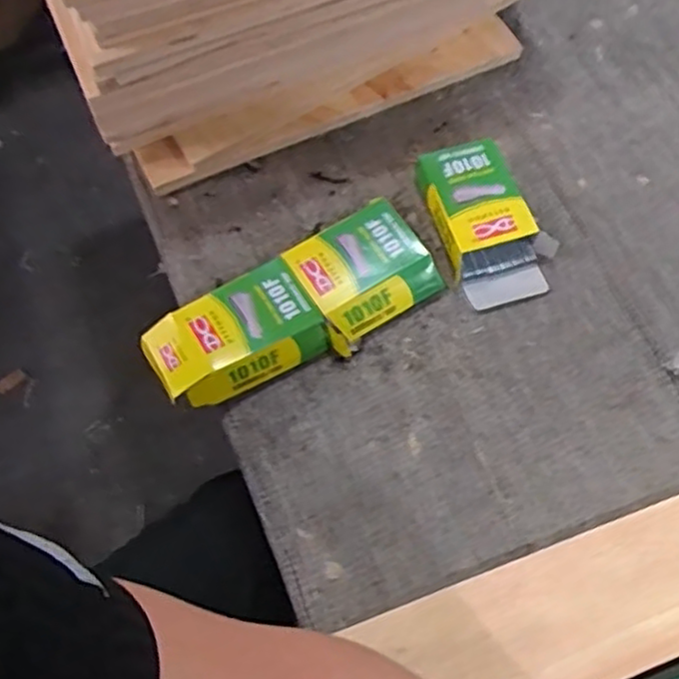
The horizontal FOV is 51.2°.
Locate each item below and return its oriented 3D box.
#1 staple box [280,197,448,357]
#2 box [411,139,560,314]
[{"bbox_3d":[0.020,-0.059,0.631,0.117,0.030,0.102,-35,71,-13],"label":"staple box"},{"bbox_3d":[0.133,-0.108,0.649,0.092,0.034,0.157,-16,68,-6],"label":"box"}]

